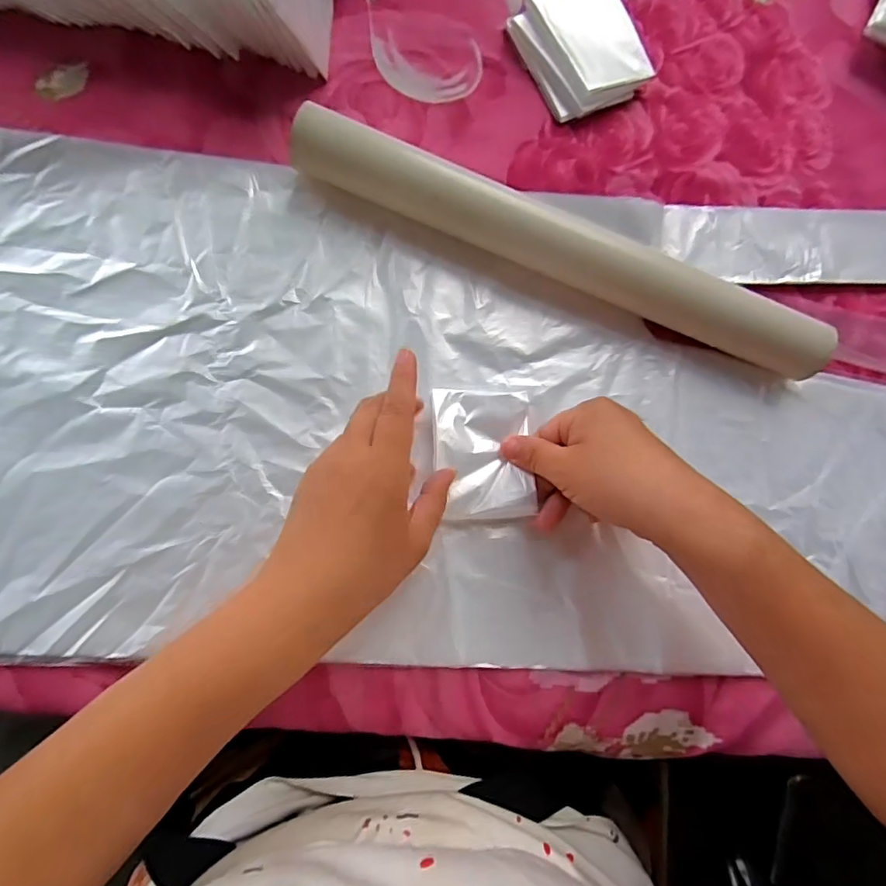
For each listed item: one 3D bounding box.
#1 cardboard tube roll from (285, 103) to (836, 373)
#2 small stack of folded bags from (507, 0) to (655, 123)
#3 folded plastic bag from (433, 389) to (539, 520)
[{"bbox_3d":[0.077,-0.123,0.324,0.348,0.043,0.034,23,83,-4],"label":"cardboard tube roll"},{"bbox_3d":[0.097,-0.279,0.361,0.078,0.019,0.088,-29,89,-8],"label":"small stack of folded bags"},{"bbox_3d":[0.025,0.006,0.319,0.059,0.012,0.080,-1,85,-6],"label":"folded plastic bag"}]

